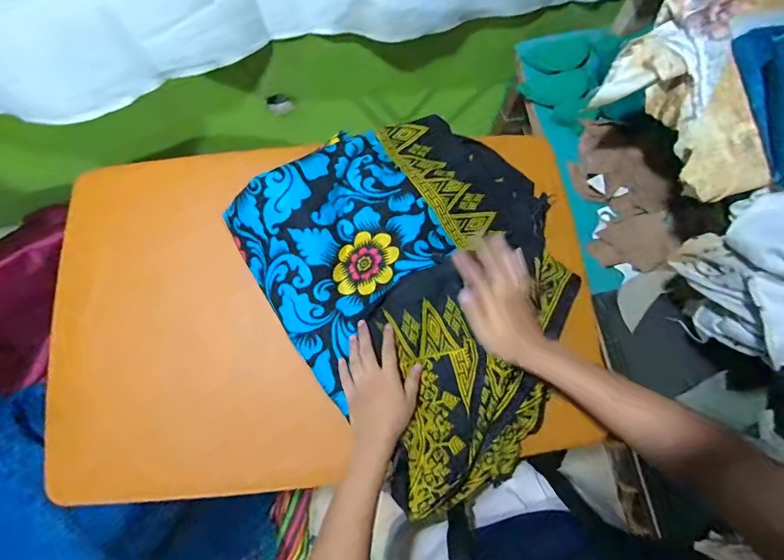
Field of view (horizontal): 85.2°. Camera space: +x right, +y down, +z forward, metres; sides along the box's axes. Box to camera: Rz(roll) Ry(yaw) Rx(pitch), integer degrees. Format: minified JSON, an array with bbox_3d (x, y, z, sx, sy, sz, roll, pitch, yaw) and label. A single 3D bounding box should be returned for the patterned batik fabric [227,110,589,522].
[{"bbox_3d":[0.064,0.000,0.567,0.404,0.095,0.473,-37,79,-9],"label":"patterned batik fabric"}]

